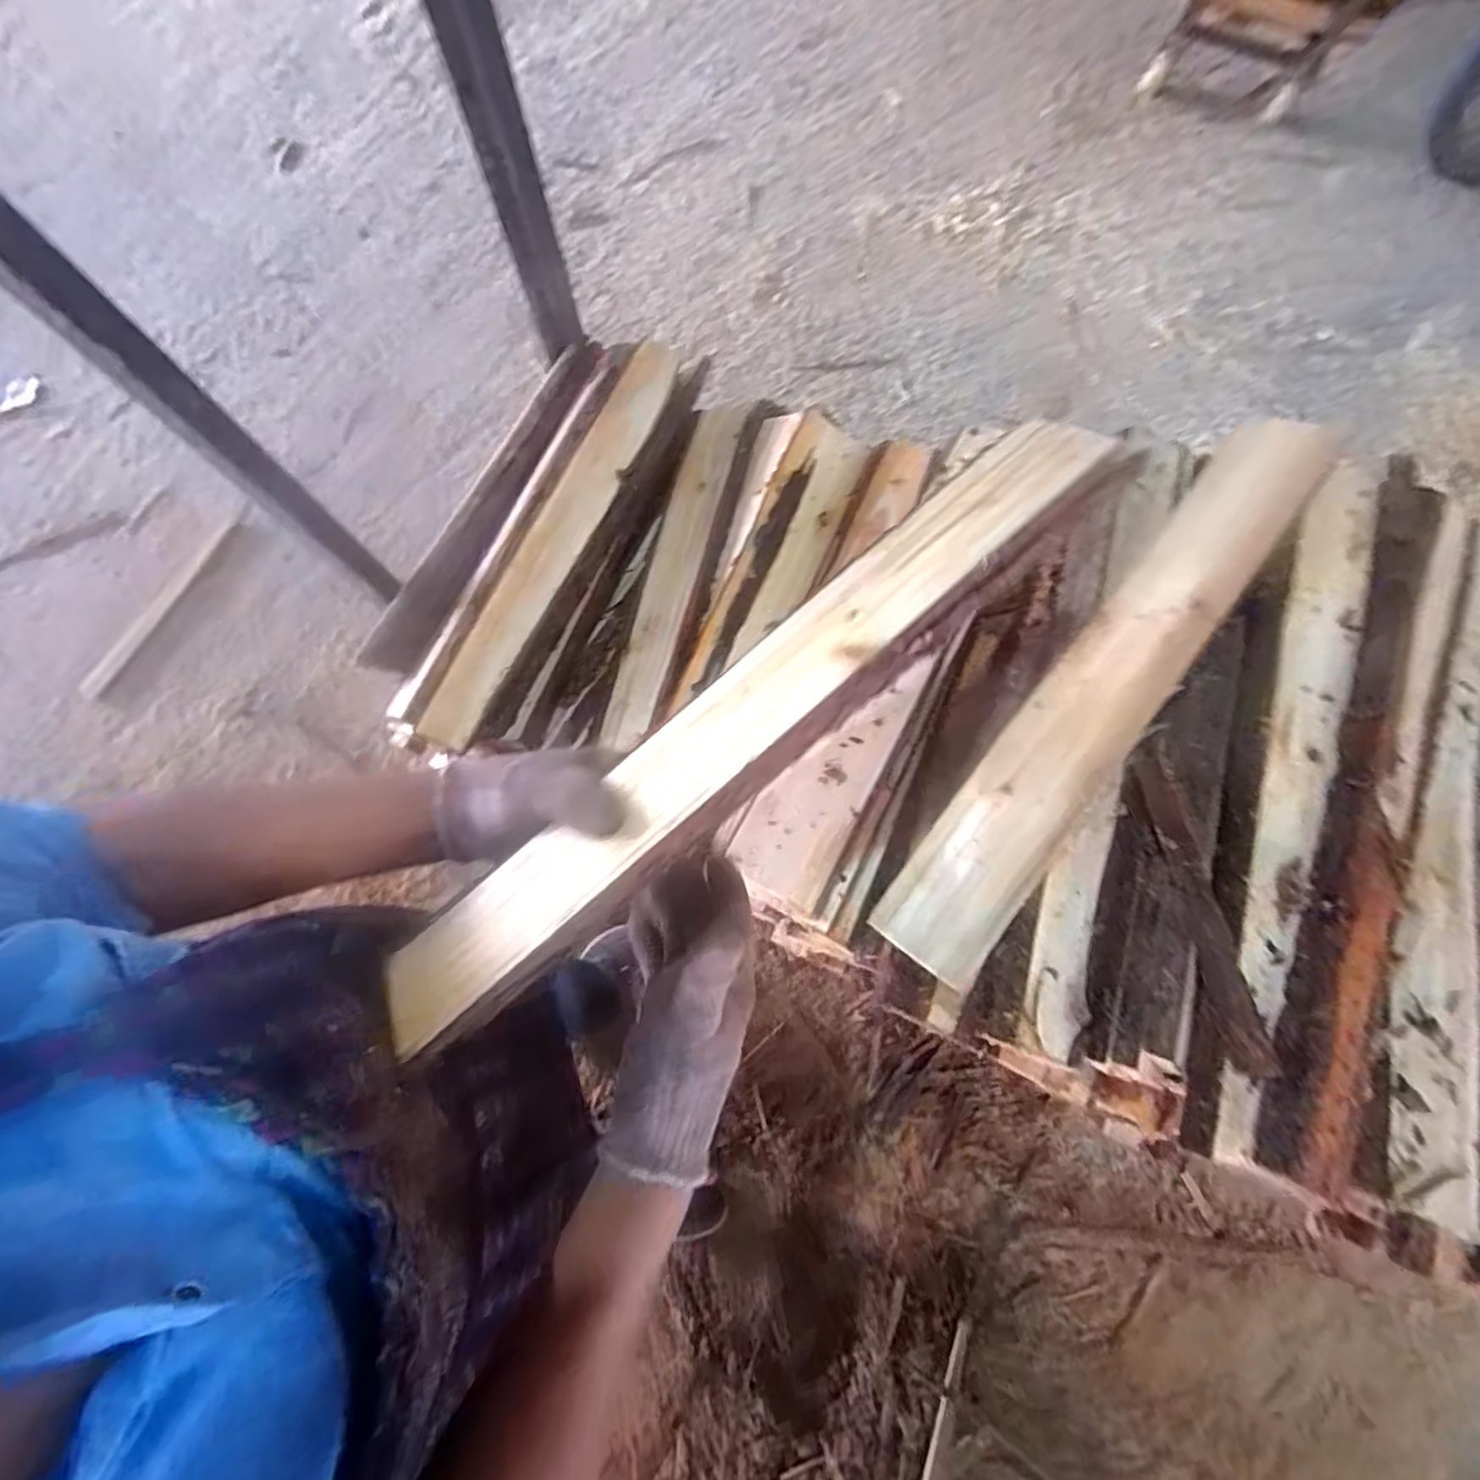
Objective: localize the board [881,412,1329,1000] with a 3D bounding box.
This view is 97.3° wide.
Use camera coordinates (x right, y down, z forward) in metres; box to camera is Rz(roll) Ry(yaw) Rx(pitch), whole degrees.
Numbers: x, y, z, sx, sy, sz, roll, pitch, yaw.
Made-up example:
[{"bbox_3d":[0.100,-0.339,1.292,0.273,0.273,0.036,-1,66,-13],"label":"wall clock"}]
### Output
[{"bbox_3d":[0.254,-0.043,0.448,0.071,0.015,0.463,34,81,31],"label":"board"}]

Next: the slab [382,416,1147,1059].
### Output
[{"bbox_3d":[0.006,-0.004,0.364,0.488,0.027,0.079,-40,51,0],"label":"slab"}]

